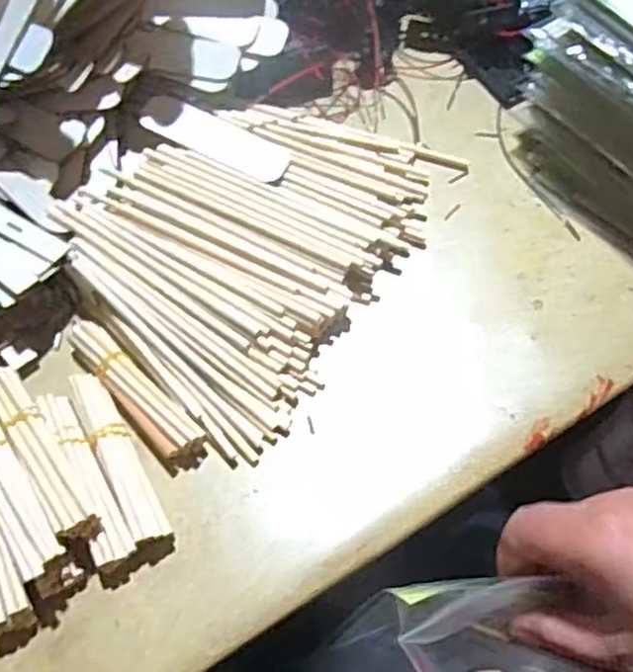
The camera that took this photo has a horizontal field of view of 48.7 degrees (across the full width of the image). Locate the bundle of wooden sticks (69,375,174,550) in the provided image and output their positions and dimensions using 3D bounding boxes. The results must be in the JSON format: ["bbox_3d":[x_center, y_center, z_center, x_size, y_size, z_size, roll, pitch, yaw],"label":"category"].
[{"bbox_3d":[-0.105,0.065,0.374,0.020,0.017,0.103,-25,66,-11],"label":"bundle of wooden sticks"}]

